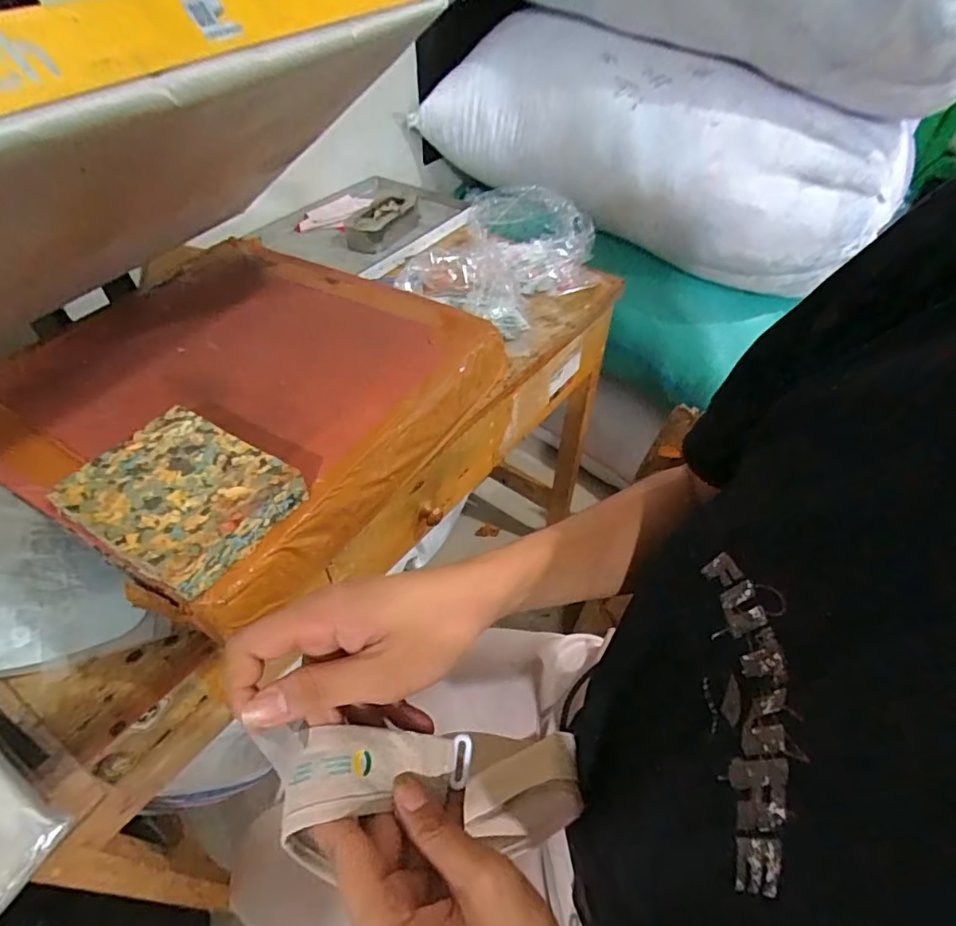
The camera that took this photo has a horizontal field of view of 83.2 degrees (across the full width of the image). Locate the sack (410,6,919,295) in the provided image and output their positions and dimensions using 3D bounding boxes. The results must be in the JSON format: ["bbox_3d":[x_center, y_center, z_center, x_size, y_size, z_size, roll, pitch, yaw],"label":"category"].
[{"bbox_3d":[0.331,-0.610,1.059,0.868,0.310,0.312,28,53,21],"label":"sack"}]

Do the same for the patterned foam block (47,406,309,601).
[{"bbox_3d":[-0.210,0.023,0.382,0.135,0.037,0.108,26,52,20],"label":"patterned foam block"}]

